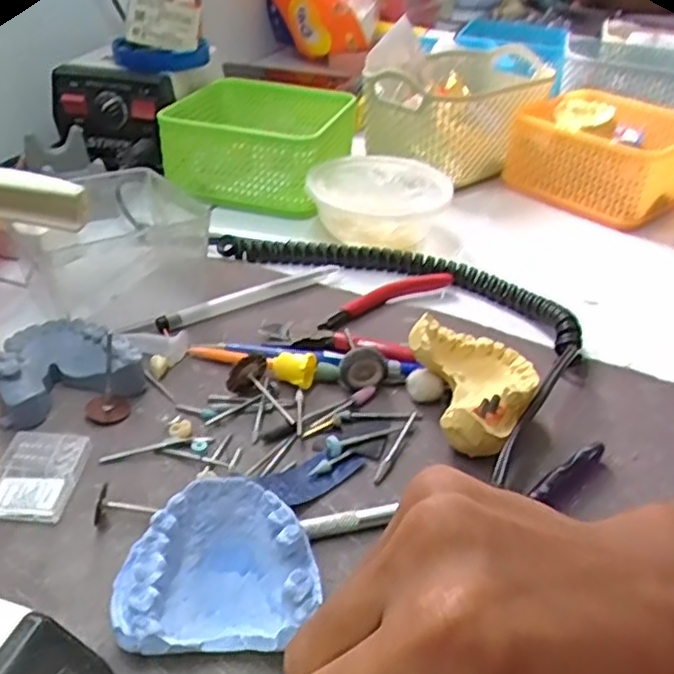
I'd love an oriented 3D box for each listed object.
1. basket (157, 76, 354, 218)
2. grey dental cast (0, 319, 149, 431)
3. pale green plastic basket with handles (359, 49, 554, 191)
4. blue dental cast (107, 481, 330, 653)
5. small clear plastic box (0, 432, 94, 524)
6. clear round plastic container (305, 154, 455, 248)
[{"bbox_3d":[-0.061,-0.162,0.580,0.131,0.060,0.132,14,36,14],"label":"basket"},{"bbox_3d":[-0.135,0.014,0.353,0.065,0.022,0.053,-13,38,-23],"label":"grey dental cast"},{"bbox_3d":[0.112,-0.206,0.637,0.130,0.074,0.189,19,38,20],"label":"pale green plastic basket with handles"},{"bbox_3d":[-0.040,0.081,0.249,0.069,0.024,0.057,2,71,-1],"label":"blue dental cast"},{"bbox_3d":[-0.130,0.060,0.301,0.035,0.008,0.046,5,35,1],"label":"small clear plastic box"},{"bbox_3d":[0.031,-0.100,0.518,0.101,0.041,0.094,10,35,8],"label":"clear round plastic container"}]

